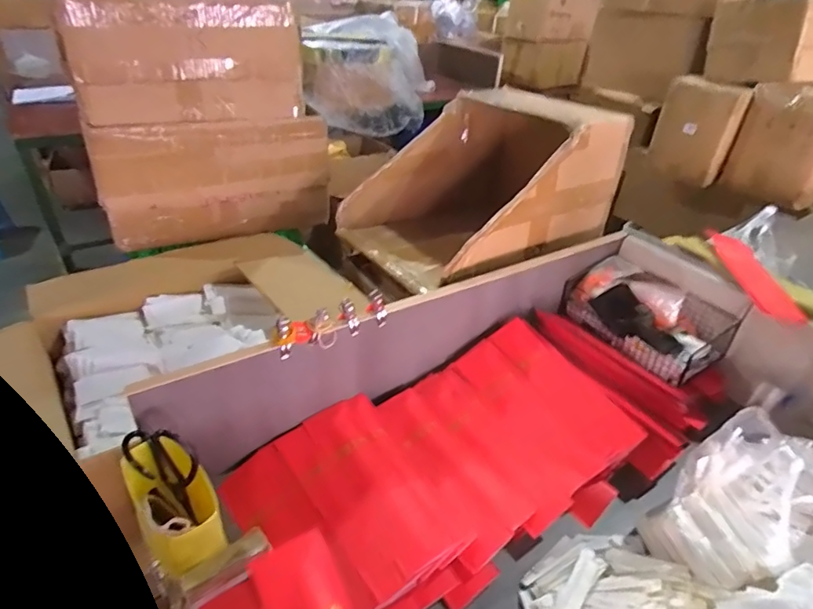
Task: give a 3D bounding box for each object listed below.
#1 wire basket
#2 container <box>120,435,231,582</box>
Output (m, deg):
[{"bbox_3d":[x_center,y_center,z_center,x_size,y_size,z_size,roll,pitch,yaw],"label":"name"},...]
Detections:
[{"bbox_3d":[0.459,0.012,0.962,0.162,0.106,0.267,-17,40,-27],"label":"wire basket"},{"bbox_3d":[-0.272,0.224,0.591,0.077,0.079,0.149,-21,42,-31],"label":"container"}]

